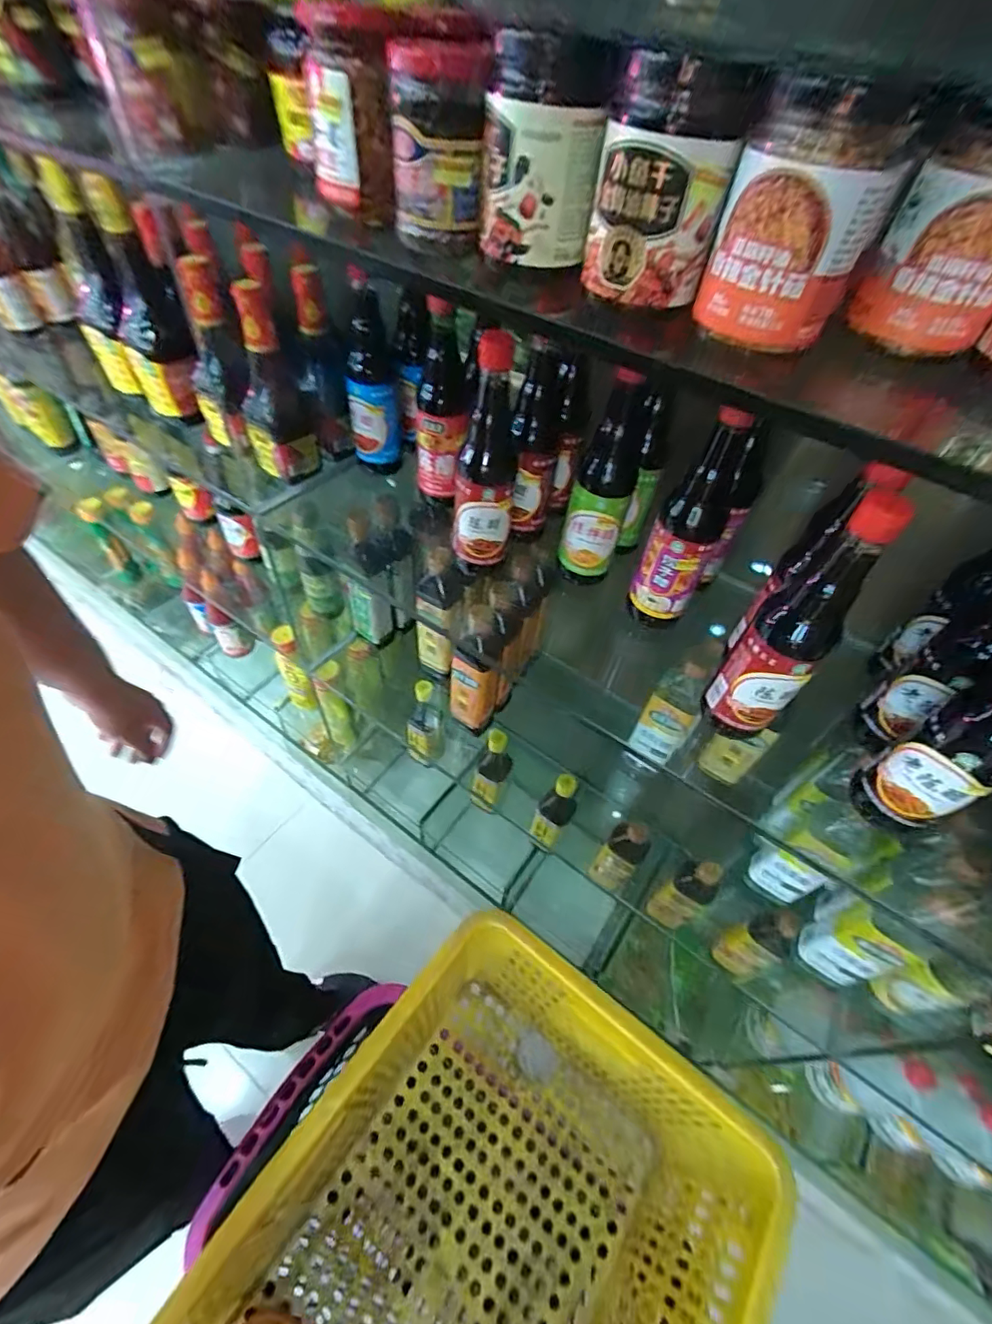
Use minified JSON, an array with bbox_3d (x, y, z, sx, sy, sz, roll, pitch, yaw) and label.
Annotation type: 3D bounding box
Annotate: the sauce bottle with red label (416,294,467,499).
[{"bbox_3d":[-0.061,-0.285,0.591,0.054,0.201,0.058,-1,51,-6],"label":"sauce bottle with red label"}]

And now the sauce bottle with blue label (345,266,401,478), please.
[{"bbox_3d":[-0.150,-0.314,0.654,0.061,0.200,0.052,-6,52,-10],"label":"sauce bottle with blue label"}]

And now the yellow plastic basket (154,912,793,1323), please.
[{"bbox_3d":[-0.050,0.613,0.512,0.362,0.326,0.537,33,55,20],"label":"yellow plastic basket"}]

